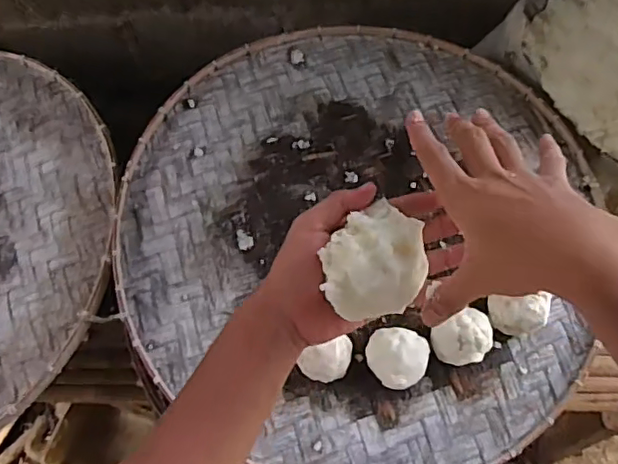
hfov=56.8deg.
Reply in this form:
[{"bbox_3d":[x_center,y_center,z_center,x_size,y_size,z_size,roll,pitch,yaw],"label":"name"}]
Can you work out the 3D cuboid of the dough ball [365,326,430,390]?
[{"bbox_3d":[0.117,0.165,0.762,0.075,0.049,0.080,0,71,1],"label":"dough ball"}]

